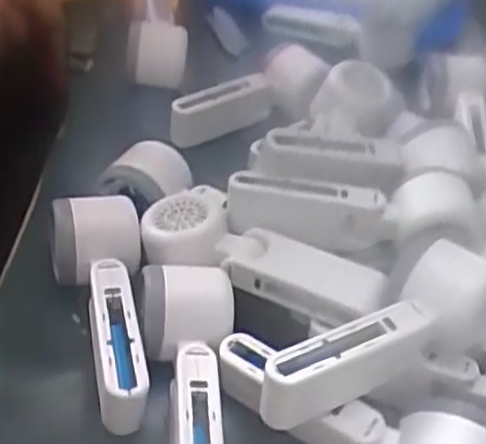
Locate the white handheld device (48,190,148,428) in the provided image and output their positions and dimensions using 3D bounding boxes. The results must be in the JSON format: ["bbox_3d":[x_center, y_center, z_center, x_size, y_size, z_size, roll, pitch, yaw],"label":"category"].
[{"bbox_3d":[-0.088,0.051,0.463,0.056,0.057,0.144,-2,41,-15],"label":"white handheld device"}]

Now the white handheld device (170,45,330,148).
[{"bbox_3d":[0.003,-0.108,0.675,0.148,0.066,0.044,-24,47,-16],"label":"white handheld device"}]

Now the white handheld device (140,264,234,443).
[{"bbox_3d":[-0.033,0.094,0.426,0.054,0.050,0.154,5,40,-7],"label":"white handheld device"}]

